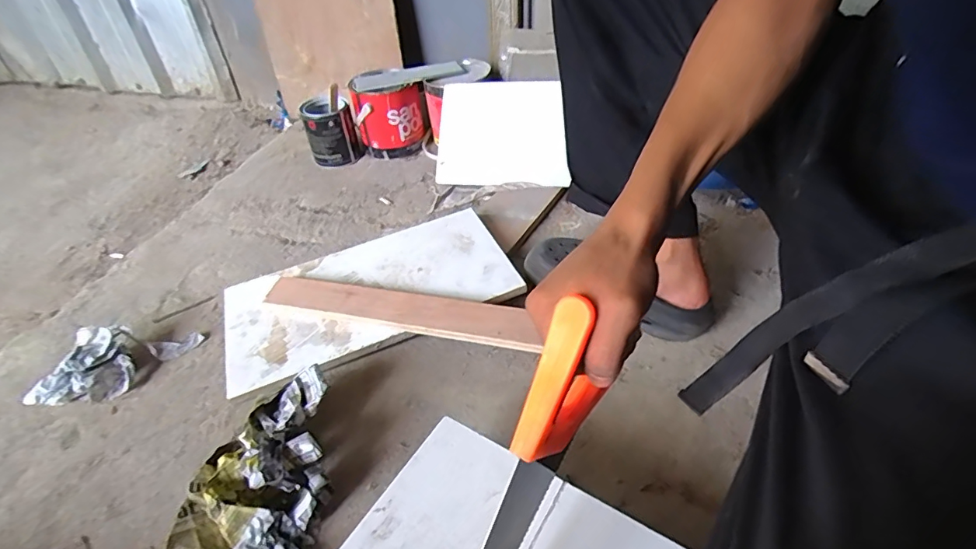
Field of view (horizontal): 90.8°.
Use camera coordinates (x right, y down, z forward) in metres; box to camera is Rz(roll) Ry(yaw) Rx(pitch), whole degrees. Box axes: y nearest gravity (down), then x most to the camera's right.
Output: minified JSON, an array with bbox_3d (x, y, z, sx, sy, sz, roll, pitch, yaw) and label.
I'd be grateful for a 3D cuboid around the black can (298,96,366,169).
[{"bbox_3d":[-0.355,-0.326,1.105,0.116,0.134,0.112,-14,42,-11],"label":"black can"}]

